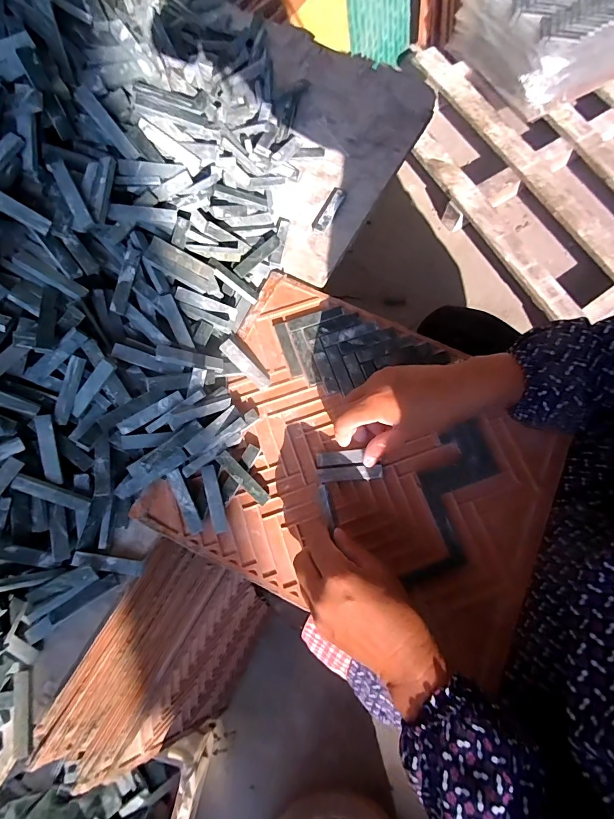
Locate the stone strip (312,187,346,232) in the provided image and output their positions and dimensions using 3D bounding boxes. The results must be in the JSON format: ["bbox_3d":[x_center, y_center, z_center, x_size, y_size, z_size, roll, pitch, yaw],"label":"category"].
[{"bbox_3d":[0.026,-0.236,0.468,0.019,0.008,0.064,27,76,8],"label":"stone strip"}]

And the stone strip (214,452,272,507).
[{"bbox_3d":[-0.061,0.065,0.378,0.063,0.007,0.014,46,79,-2],"label":"stone strip"}]

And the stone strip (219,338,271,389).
[{"bbox_3d":[-0.064,-0.046,0.410,0.062,0.007,0.014,46,79,-8],"label":"stone strip"}]

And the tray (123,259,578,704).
[{"bbox_3d":[0.058,0.050,0.389,0.345,0.014,0.288,25,76,7],"label":"tray"}]

